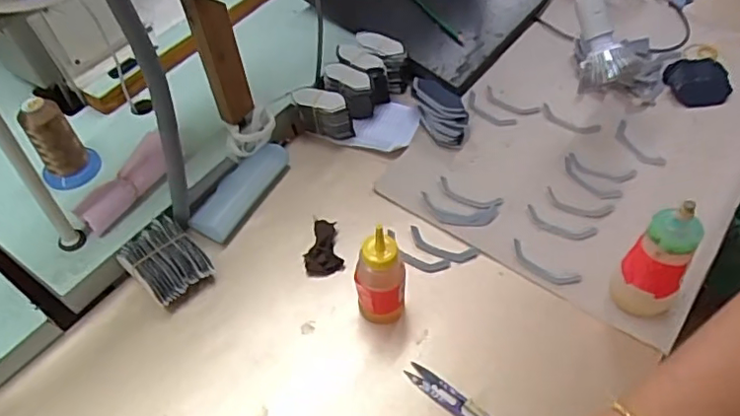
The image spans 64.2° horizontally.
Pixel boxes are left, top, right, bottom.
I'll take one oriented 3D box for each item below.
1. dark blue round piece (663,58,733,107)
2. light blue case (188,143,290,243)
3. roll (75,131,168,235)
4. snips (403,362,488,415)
[{"bbox_3d":[0.473,-0.185,0.851,0.088,0.023,0.078,-7,53,-5],"label":"dark blue round piece"},{"bbox_3d":[-0.164,-0.026,0.750,0.055,0.023,0.151,25,57,18],"label":"light blue case"},{"bbox_3d":[-0.293,-0.033,0.721,0.061,0.031,0.142,25,57,18],"label":"roll"},{"bbox_3d":[0.080,0.188,0.592,0.099,0.012,0.022,32,60,22],"label":"snips"}]

